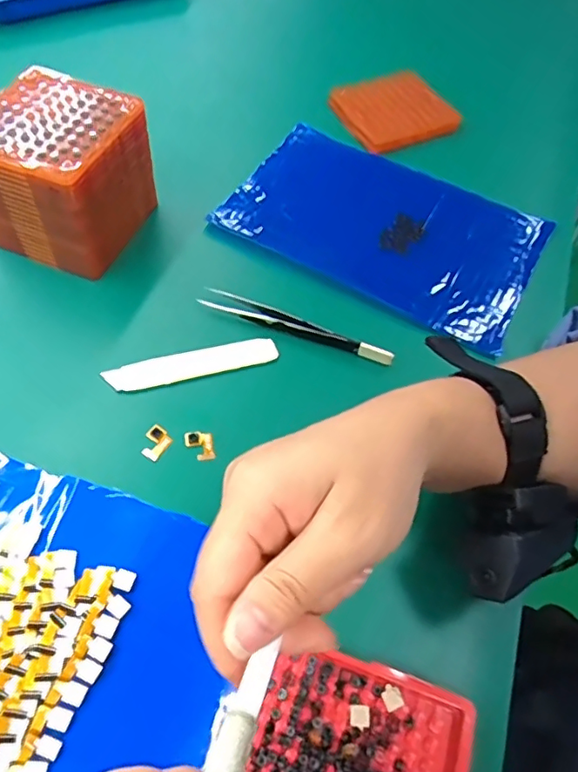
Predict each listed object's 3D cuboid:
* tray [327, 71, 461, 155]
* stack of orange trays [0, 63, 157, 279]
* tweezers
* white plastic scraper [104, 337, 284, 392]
[{"bbox_3d":[0.094,-0.247,0.486,0.091,0.012,0.086,-23,62,-18],"label":"tray"},{"bbox_3d":[-0.147,-0.137,0.362,0.083,0.082,0.094,19,58,7],"label":"stack of orange trays"},{"bbox_3d":[0.004,-0.036,0.351,0.126,0.012,0.013,22,59,9],"label":"tweezers"},{"bbox_3d":[-0.058,-0.013,0.335,0.102,0.004,0.020,-14,60,-13],"label":"white plastic scraper"}]

